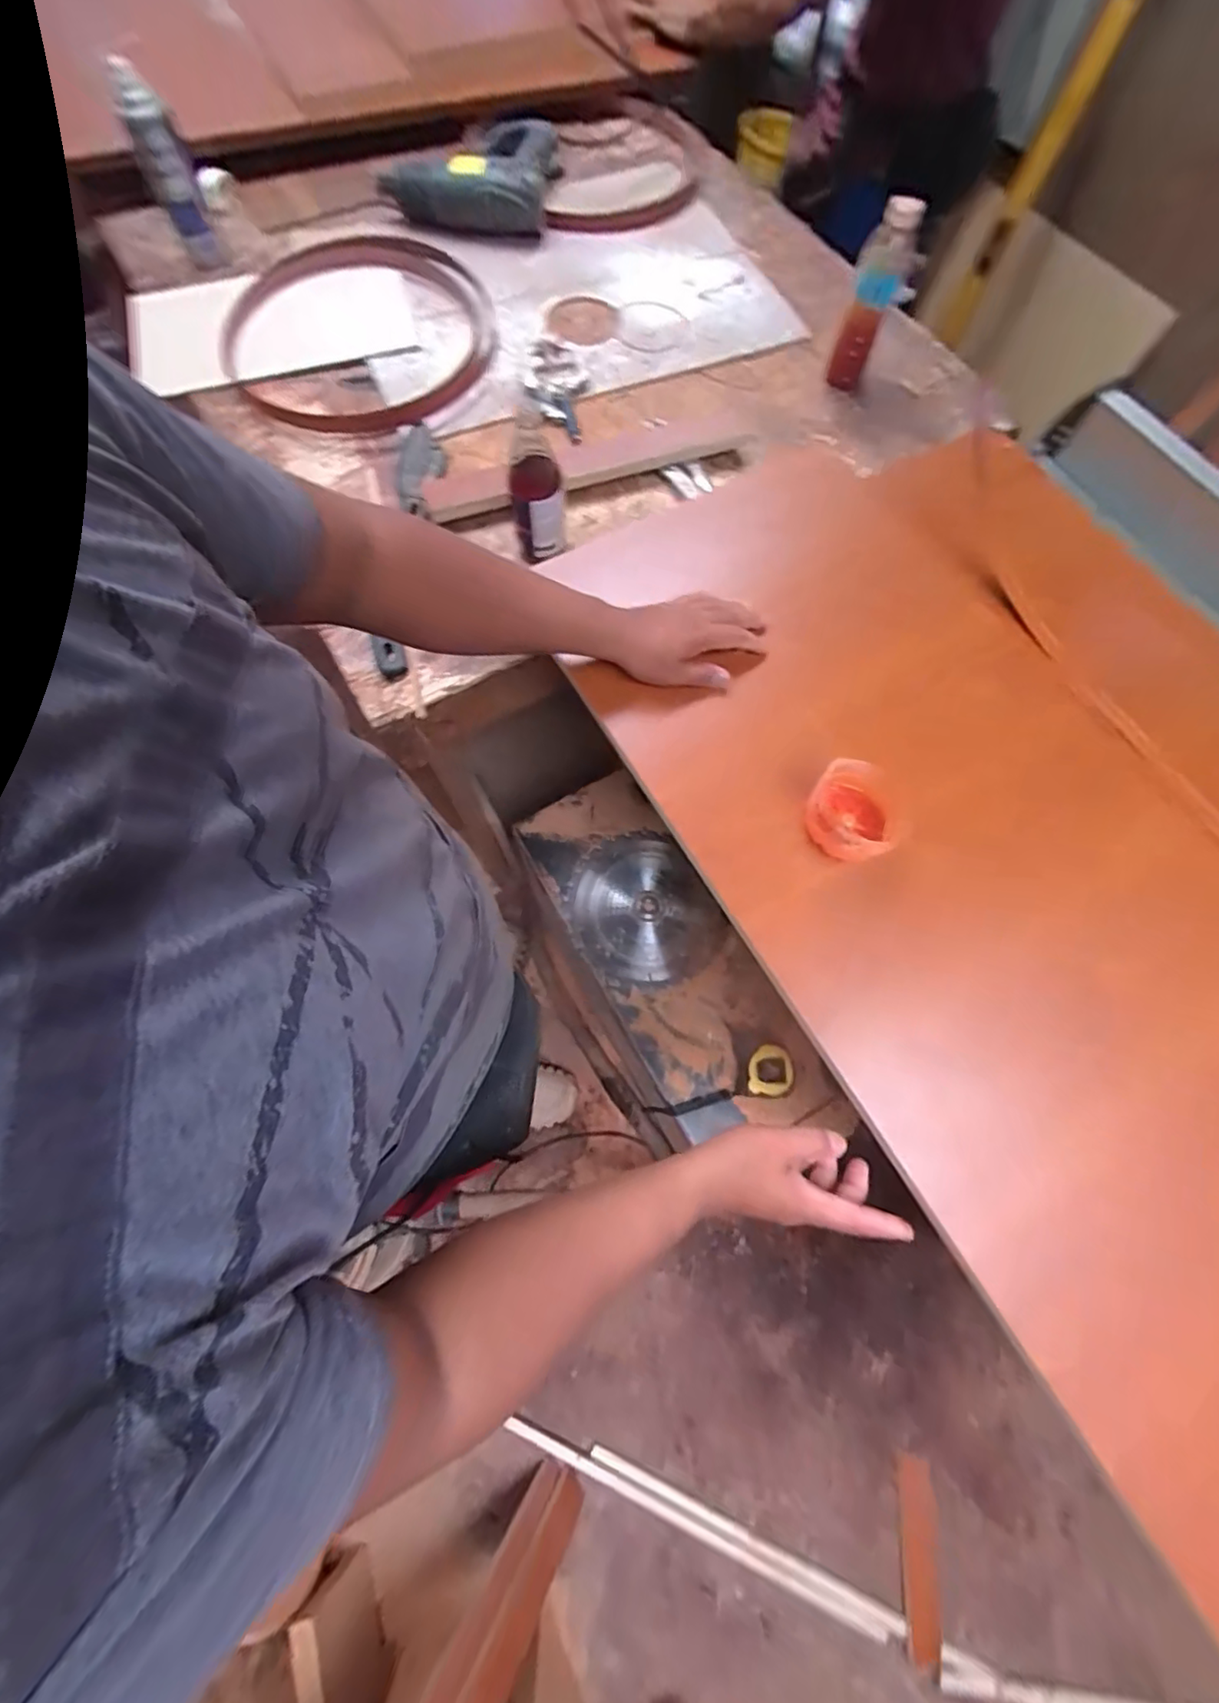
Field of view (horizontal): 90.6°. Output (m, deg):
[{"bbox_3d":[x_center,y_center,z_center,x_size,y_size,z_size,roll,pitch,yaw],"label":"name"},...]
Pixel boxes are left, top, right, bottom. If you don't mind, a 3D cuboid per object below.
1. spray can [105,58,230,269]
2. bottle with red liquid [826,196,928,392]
[{"bbox_3d":[-0.602,-0.930,0.833,0.070,0.183,0.071,-27,73,-10],"label":"spray can"},{"bbox_3d":[0.337,-0.715,0.780,0.055,0.191,0.061,21,71,6],"label":"bottle with red liquid"}]

